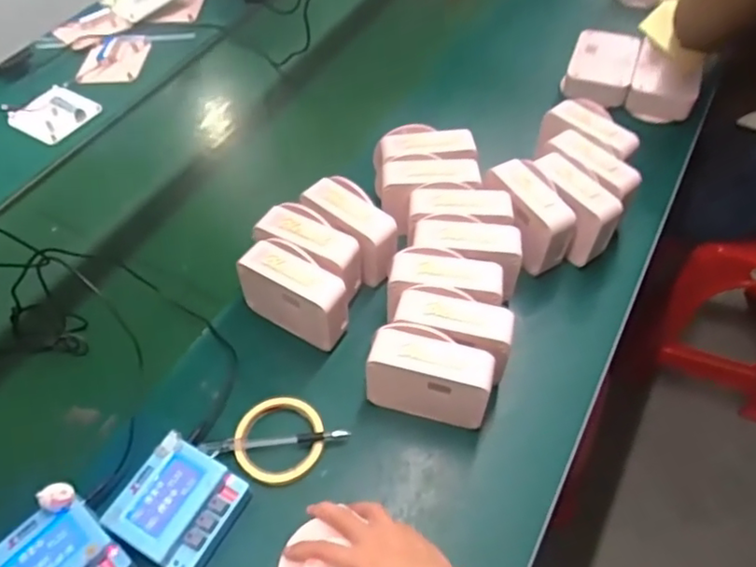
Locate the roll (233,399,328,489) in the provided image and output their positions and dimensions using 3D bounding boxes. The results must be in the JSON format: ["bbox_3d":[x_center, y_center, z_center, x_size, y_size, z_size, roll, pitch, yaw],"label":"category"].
[{"bbox_3d":[-0.104,0.168,0.650,0.093,0.020,0.090,-1,53,1],"label":"roll"}]

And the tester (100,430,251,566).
[{"bbox_3d":[-0.193,0.217,0.593,0.099,0.049,0.101,26,58,20],"label":"tester"}]

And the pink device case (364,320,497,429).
[{"bbox_3d":[0.054,0.101,0.647,0.132,0.097,0.064,11,54,11],"label":"pink device case"}]

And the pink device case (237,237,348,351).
[{"bbox_3d":[-0.095,0.013,0.705,0.123,0.098,0.059,26,58,20],"label":"pink device case"}]

